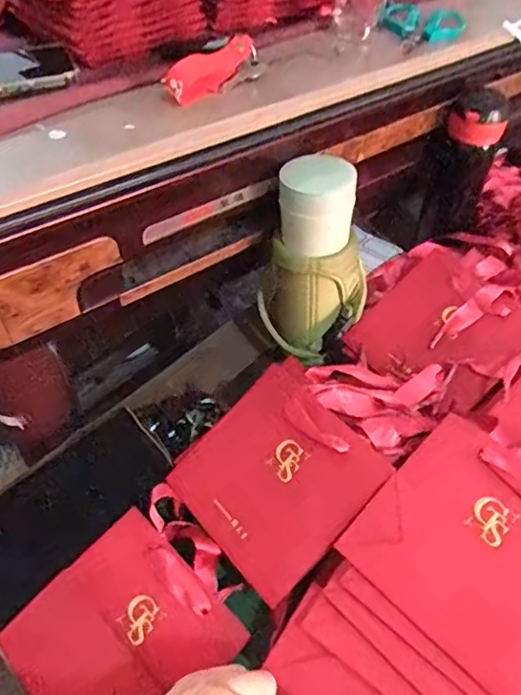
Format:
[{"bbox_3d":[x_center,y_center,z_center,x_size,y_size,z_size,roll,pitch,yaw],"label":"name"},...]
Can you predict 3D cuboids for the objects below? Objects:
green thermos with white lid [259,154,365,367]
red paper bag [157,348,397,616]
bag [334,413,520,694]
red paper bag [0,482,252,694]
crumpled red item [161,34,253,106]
[{"bbox_3d":[0.052,-0.082,0.539,0.077,0.189,0.092,-27,55,-24],"label":"green thermos with white lid"},{"bbox_3d":[0.013,0.102,0.442,0.142,0.013,0.140,-45,63,0],"label":"red paper bag"},{"bbox_3d":[0.151,0.136,0.374,0.138,0.010,0.142,-44,60,-14],"label":"bag"},{"bbox_3d":[-0.101,0.213,0.424,0.162,0.016,0.130,-39,71,-14],"label":"red paper bag"},{"bbox_3d":[-0.043,-0.239,0.471,0.011,0.033,0.104,31,54,23],"label":"crumpled red item"}]

